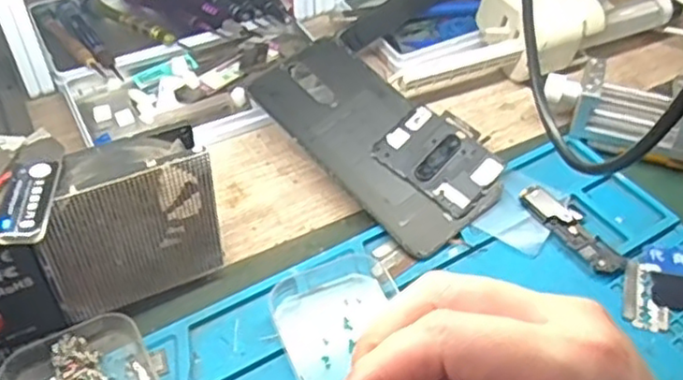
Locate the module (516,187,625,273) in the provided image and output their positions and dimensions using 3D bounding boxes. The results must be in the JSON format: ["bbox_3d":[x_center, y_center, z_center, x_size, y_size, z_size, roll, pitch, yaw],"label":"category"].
[{"bbox_3d":[0.129,0.020,0.378,0.021,0.007,0.067,-25,52,-23],"label":"module"}]

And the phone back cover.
[{"bbox_3d":[0.021,-0.036,0.414,0.082,0.006,0.159,-37,66,-19],"label":"phone back cover"}]

